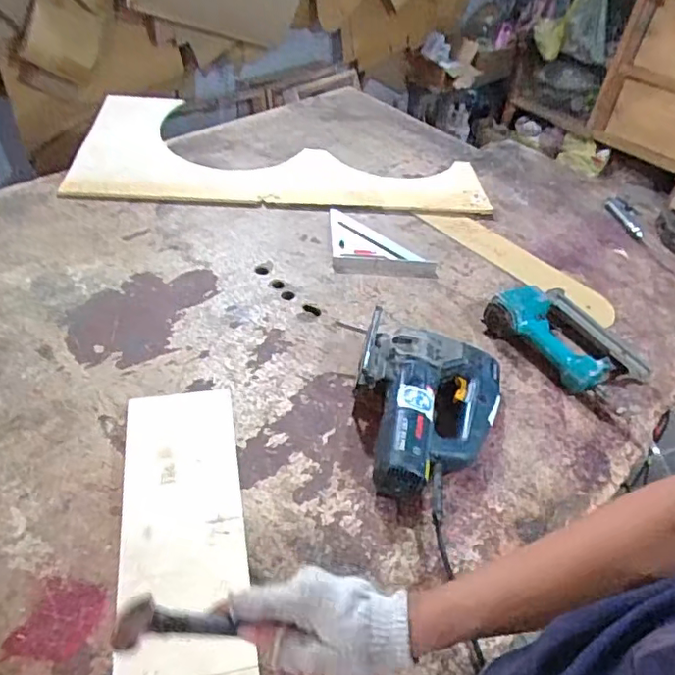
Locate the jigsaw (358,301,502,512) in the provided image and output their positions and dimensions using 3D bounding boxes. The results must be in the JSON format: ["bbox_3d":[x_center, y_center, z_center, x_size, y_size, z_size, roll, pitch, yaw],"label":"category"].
[{"bbox_3d":[0.108,0.094,0.733,0.191,0.074,0.244,16,45,7],"label":"jigsaw"}]

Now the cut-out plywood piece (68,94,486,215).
[{"bbox_3d":[-0.136,-0.404,1.242,0.861,0.035,0.429,2,47,-3],"label":"cut-out plywood piece"}]

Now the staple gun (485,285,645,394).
[{"bbox_3d":[0.341,0.003,0.866,0.180,0.058,0.198,-16,51,-19],"label":"staple gun"}]

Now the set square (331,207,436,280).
[{"bbox_3d":[0.081,-0.174,1.041,0.186,0.017,0.176,3,47,-3],"label":"set square"}]

